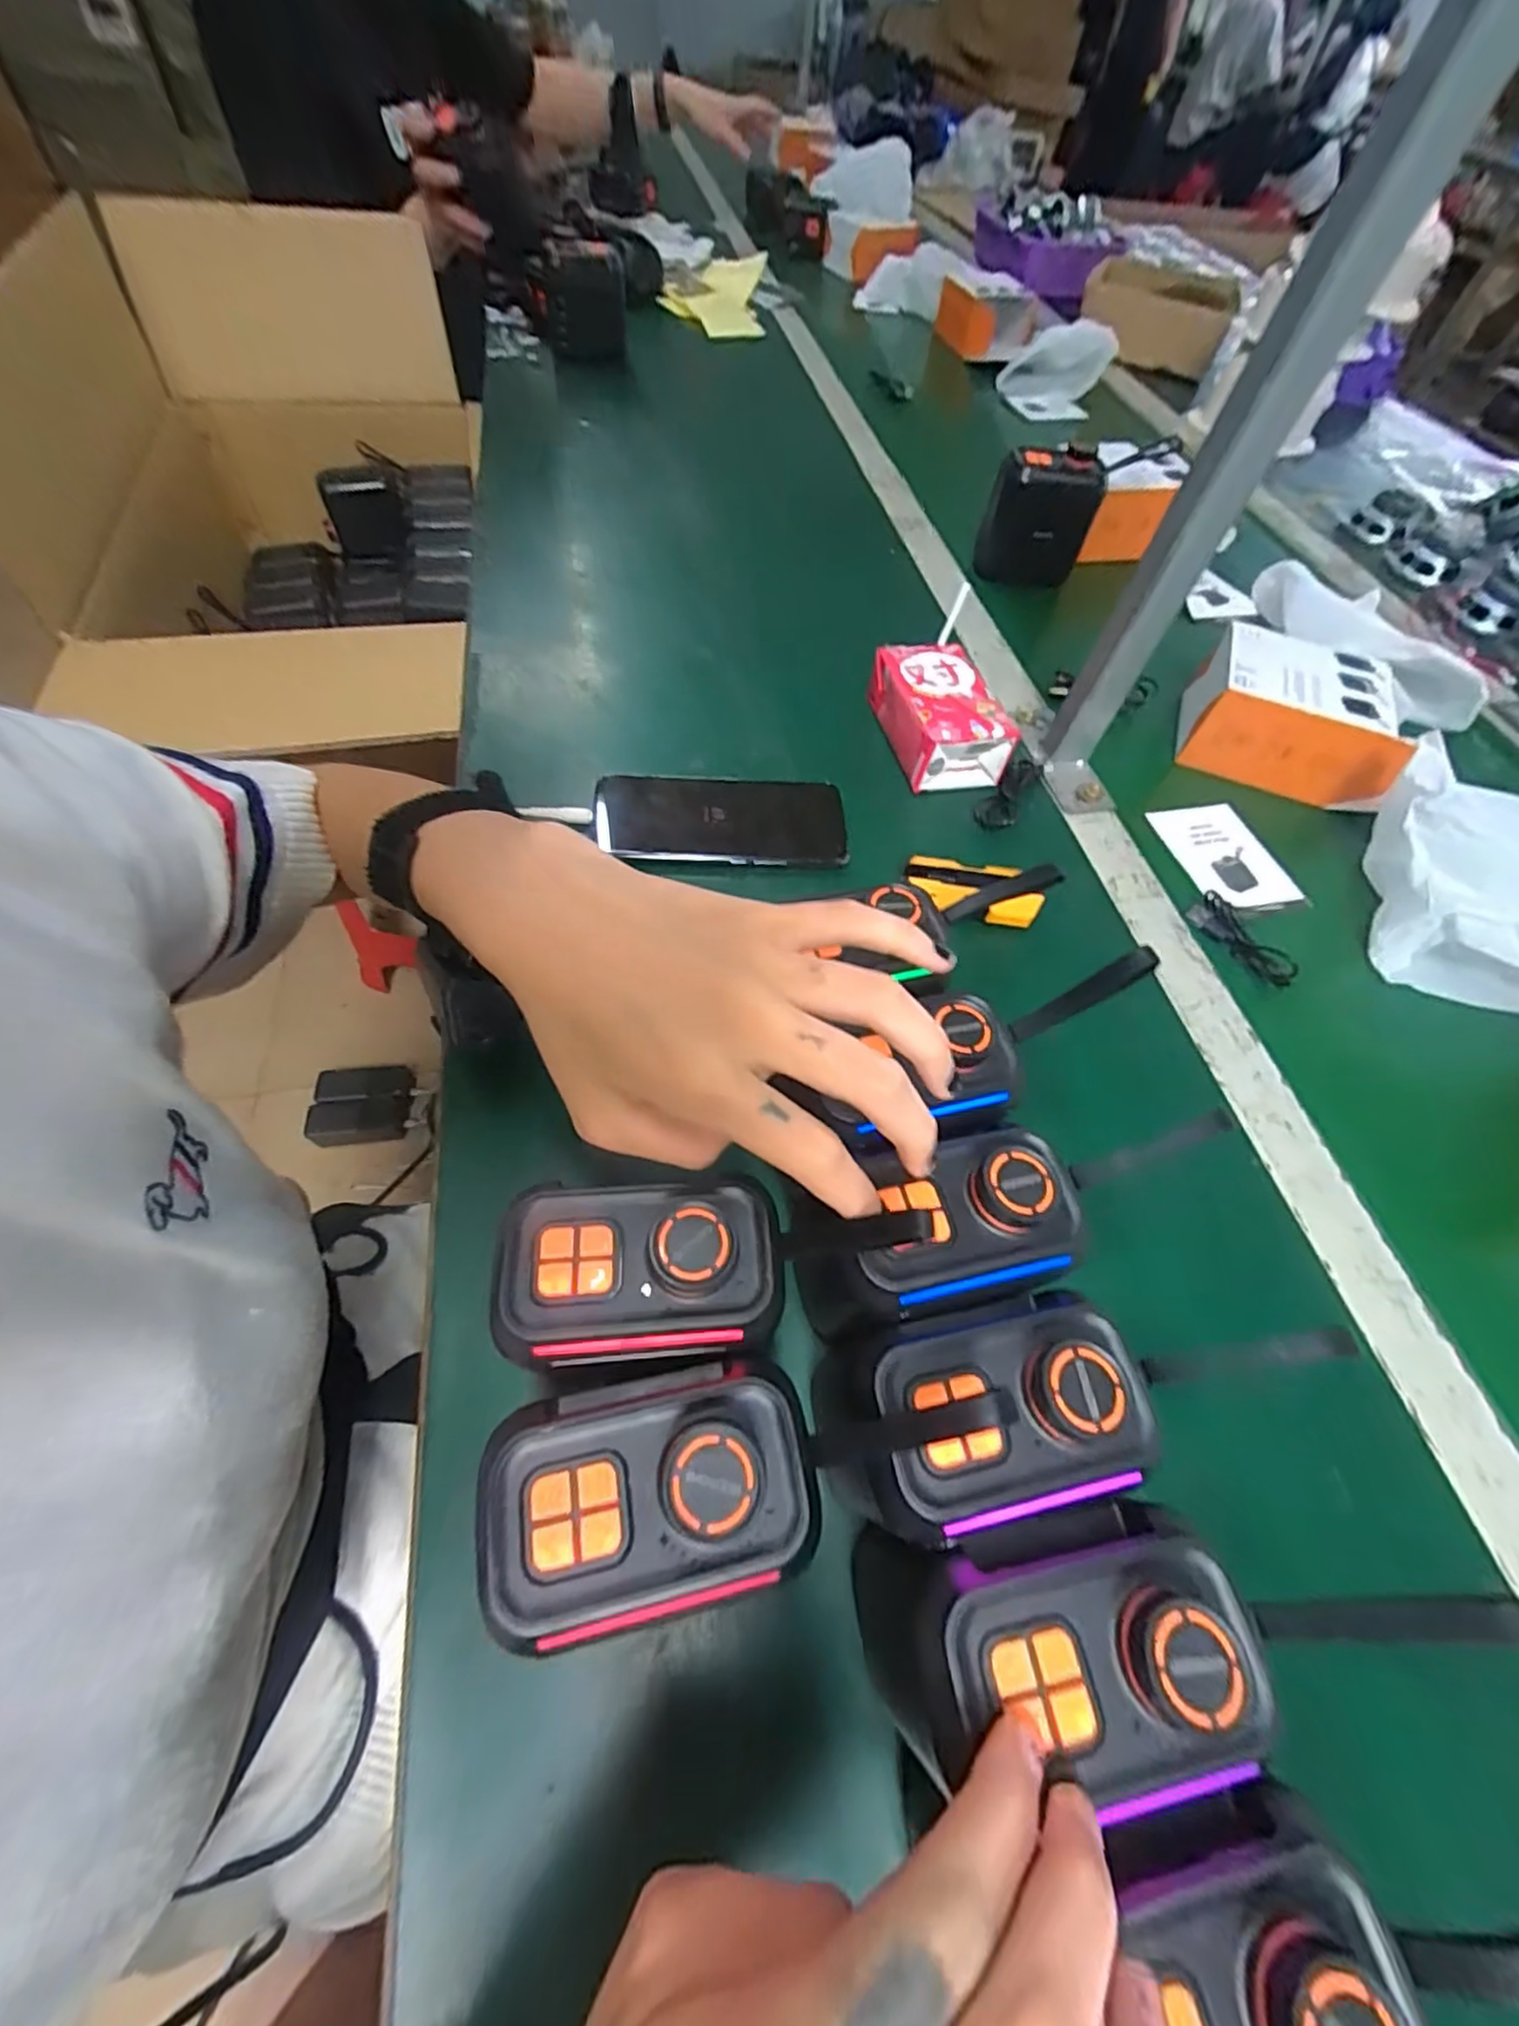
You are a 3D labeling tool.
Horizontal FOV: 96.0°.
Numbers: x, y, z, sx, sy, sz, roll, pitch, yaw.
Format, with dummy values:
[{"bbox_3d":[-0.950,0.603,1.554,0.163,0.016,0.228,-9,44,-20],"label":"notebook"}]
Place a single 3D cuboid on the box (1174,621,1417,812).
[{"bbox_3d":[0.390,-0.217,0.499,0.137,0.073,0.097,20,64,7],"label":"box"}]

